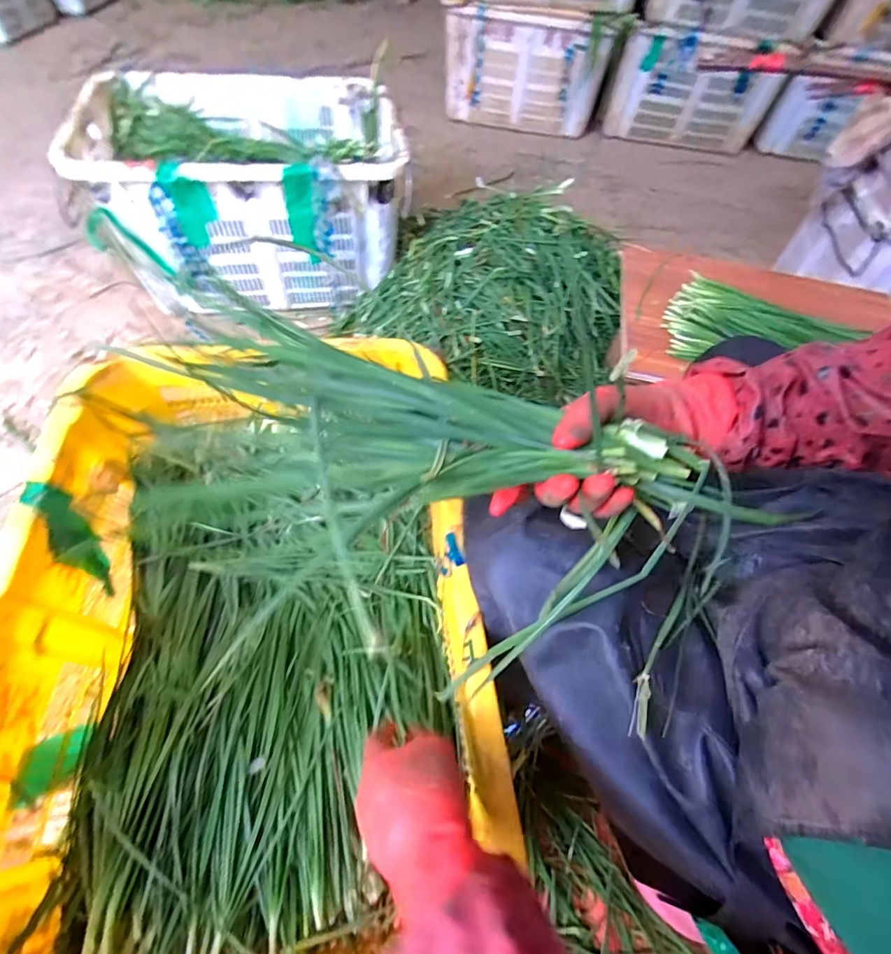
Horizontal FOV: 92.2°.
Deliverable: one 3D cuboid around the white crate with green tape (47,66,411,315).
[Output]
[{"bbox_3d":[-0.442,-0.686,1.063,0.670,0.343,0.474,-4,59,-7],"label":"white crate with green tape"}]

